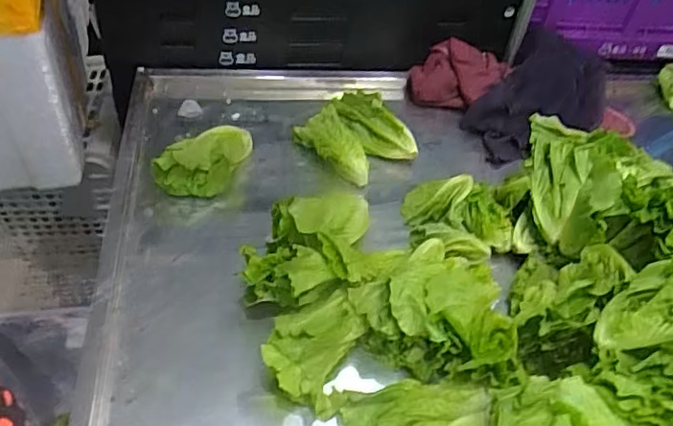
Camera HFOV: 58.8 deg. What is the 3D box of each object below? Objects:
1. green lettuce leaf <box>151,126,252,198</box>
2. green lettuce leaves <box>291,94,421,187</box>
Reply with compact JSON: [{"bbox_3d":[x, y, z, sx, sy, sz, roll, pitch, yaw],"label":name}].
[{"bbox_3d":[-0.153,-0.056,0.729,0.130,0.071,0.061,-26,56,-25],"label":"green lettuce leaf"},{"bbox_3d":[0.025,-0.093,0.786,0.109,0.060,0.130,-34,59,-29],"label":"green lettuce leaves"}]

